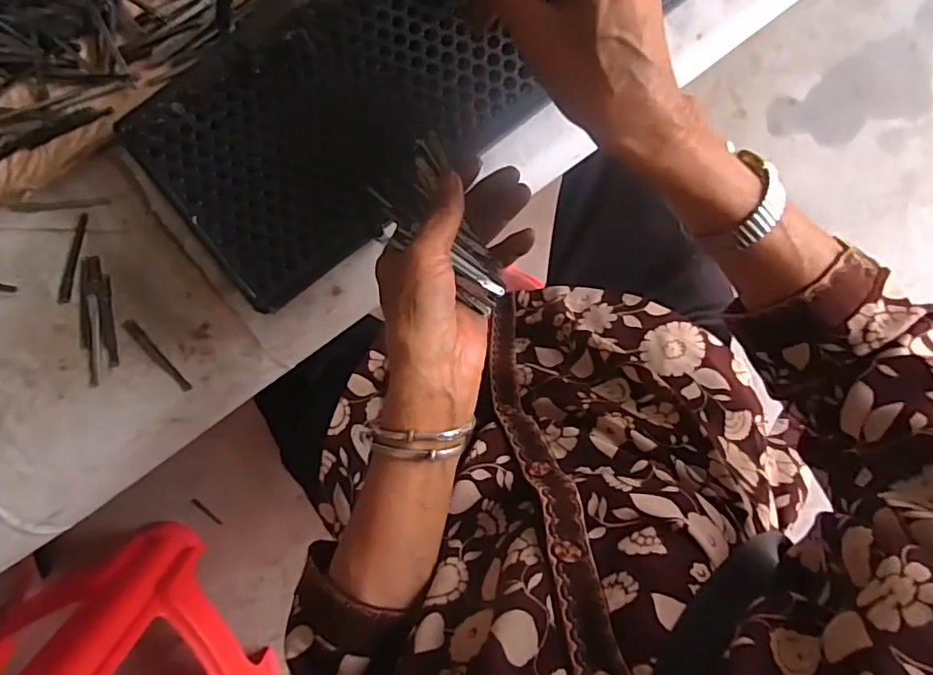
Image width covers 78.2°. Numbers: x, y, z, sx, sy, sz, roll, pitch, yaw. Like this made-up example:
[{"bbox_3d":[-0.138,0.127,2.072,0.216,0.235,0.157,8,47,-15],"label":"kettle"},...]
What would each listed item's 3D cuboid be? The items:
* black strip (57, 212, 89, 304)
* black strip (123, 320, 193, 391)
[{"bbox_3d":[-0.288,-0.058,0.420,0.008,0.004,0.067,16,94,-6],"label":"black strip"},{"bbox_3d":[-0.230,0.013,0.428,0.009,0.004,0.066,-38,97,0],"label":"black strip"}]

